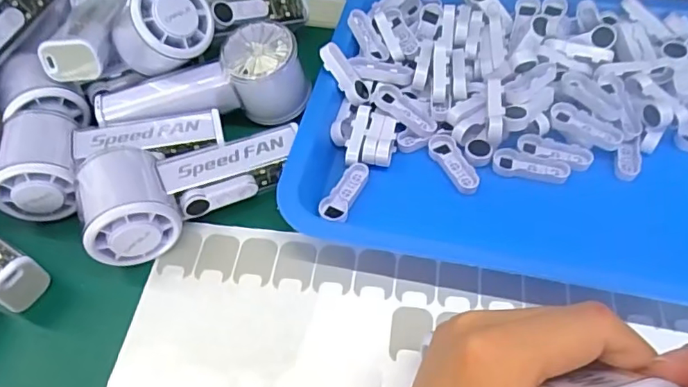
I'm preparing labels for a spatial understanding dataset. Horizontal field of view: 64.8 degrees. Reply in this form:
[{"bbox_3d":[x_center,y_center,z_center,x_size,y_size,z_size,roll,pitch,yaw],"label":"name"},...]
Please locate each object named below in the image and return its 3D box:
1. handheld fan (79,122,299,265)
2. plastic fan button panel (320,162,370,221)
[{"bbox_3d":[-0.097,-0.006,0.362,0.143,0.049,0.066,-18,55,-8],"label":"handheld fan"},{"bbox_3d":[0.000,0.000,0.371,0.020,0.010,0.048,21,59,18],"label":"plastic fan button panel"}]

